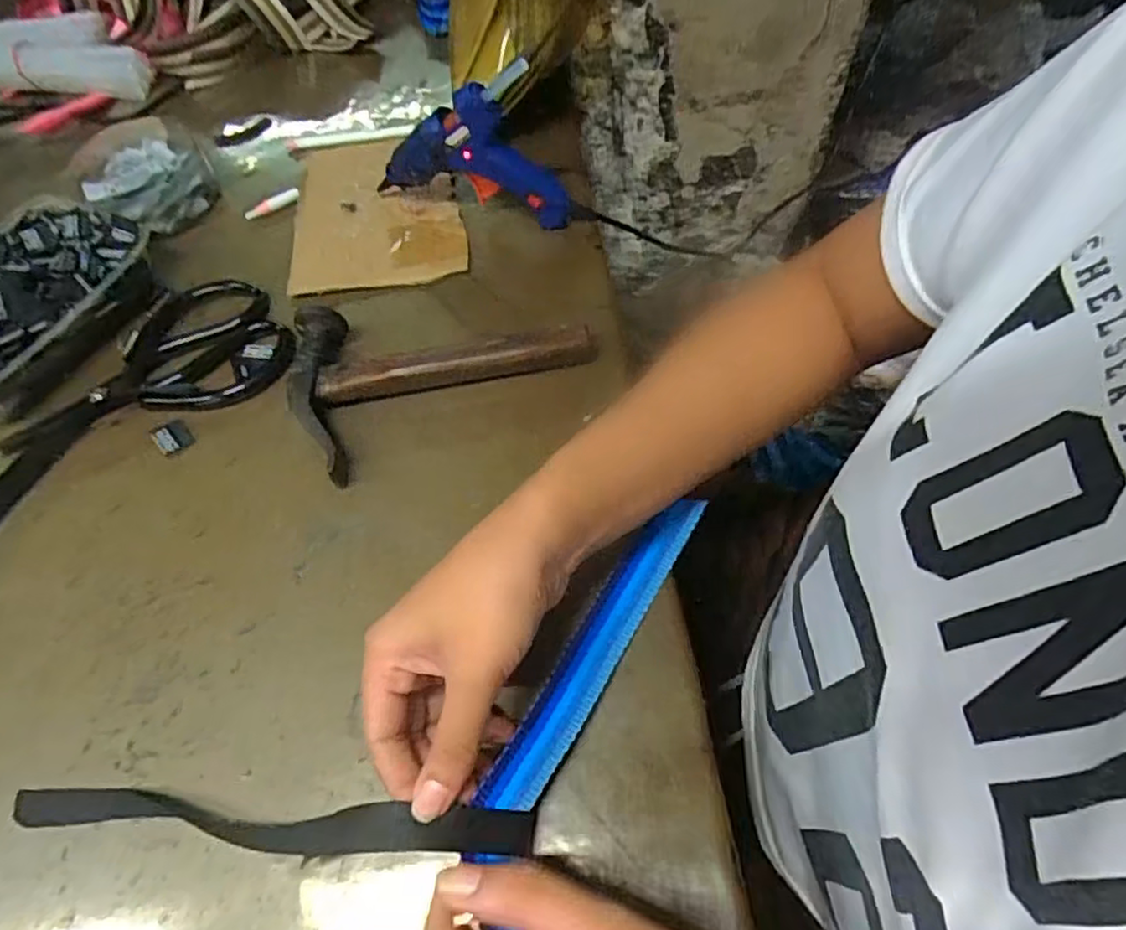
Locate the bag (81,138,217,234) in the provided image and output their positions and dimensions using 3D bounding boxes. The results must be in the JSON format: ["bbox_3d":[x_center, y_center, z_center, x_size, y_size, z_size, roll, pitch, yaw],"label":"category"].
[{"bbox_3d":[-0.322,-0.221,0.516,0.084,0.029,0.087,-26,61,-12],"label":"bag"}]

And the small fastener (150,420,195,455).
[{"bbox_3d":[-0.242,-0.018,0.410,0.019,0.004,0.023,-38,64,-18],"label":"small fastener"}]

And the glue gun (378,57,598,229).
[{"bbox_3d":[-0.059,-0.218,0.457,0.149,0.105,0.027,9,60,9],"label":"glue gun"}]

